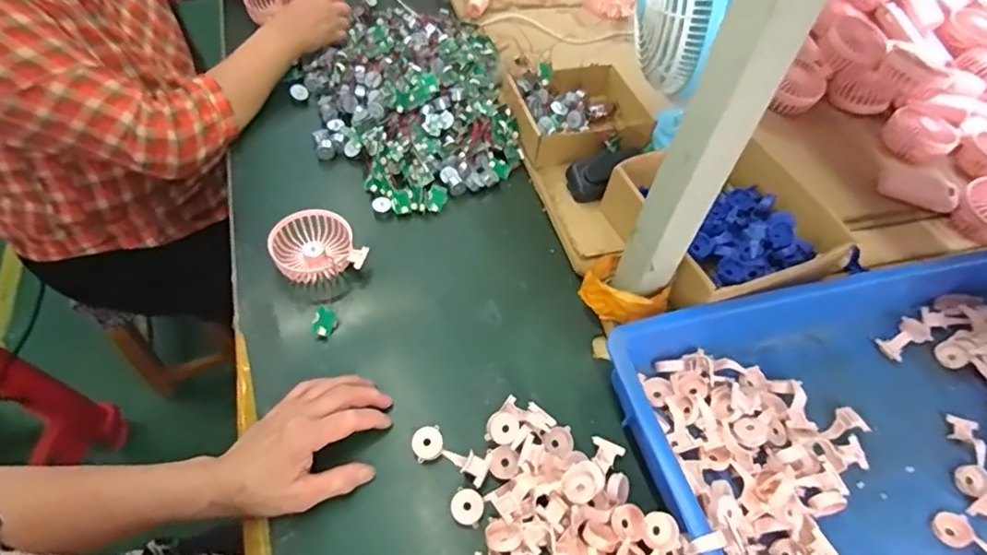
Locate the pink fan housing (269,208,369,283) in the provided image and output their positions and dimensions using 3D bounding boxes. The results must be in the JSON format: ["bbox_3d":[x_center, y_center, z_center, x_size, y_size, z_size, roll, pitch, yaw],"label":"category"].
[{"bbox_3d":[-0.201,-0.033,0.655,0.089,0.034,0.090,3,53,-4],"label":"pink fan housing"}]

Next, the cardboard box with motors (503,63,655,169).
[{"bbox_3d":[0.122,-0.215,0.774,0.194,0.059,0.157,-11,55,-14],"label":"cardboard box with motors"}]

